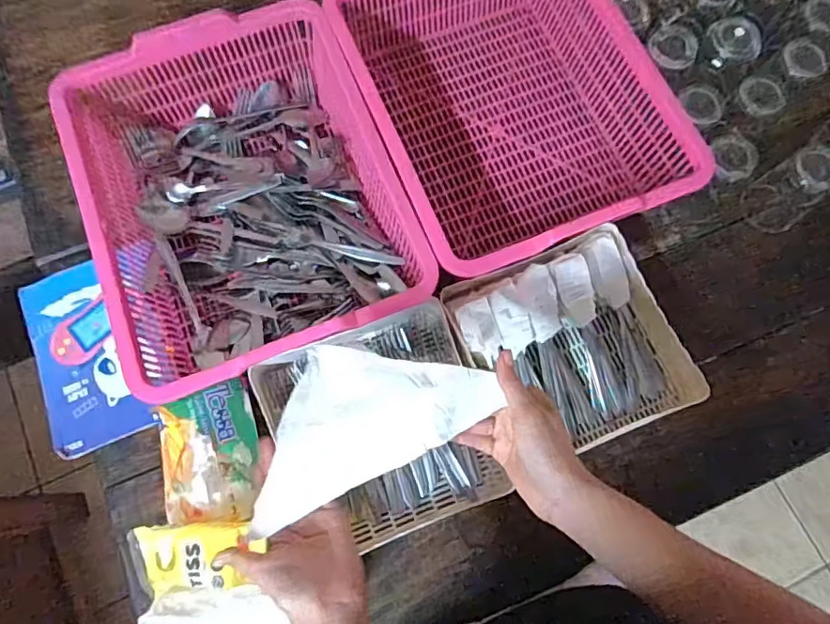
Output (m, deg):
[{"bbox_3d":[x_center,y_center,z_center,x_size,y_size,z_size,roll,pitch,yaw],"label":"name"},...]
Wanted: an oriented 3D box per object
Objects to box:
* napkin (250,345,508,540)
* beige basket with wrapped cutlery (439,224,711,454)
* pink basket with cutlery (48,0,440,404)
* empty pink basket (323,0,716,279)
[{"bbox_3d":[-0.029,0.101,0.424,0.156,0.018,0.137,7,78,20],"label":"napkin"},{"bbox_3d":[0.168,0.035,0.605,0.216,0.056,0.214,-23,75,-7],"label":"beige basket with wrapped cutlery"},{"bbox_3d":[-0.186,-0.128,0.628,0.313,0.103,0.390,-21,75,-6],"label":"pink basket with cutlery"},{"bbox_3d":[0.101,-0.243,0.663,0.307,0.114,0.391,-22,75,-6],"label":"empty pink basket"}]

